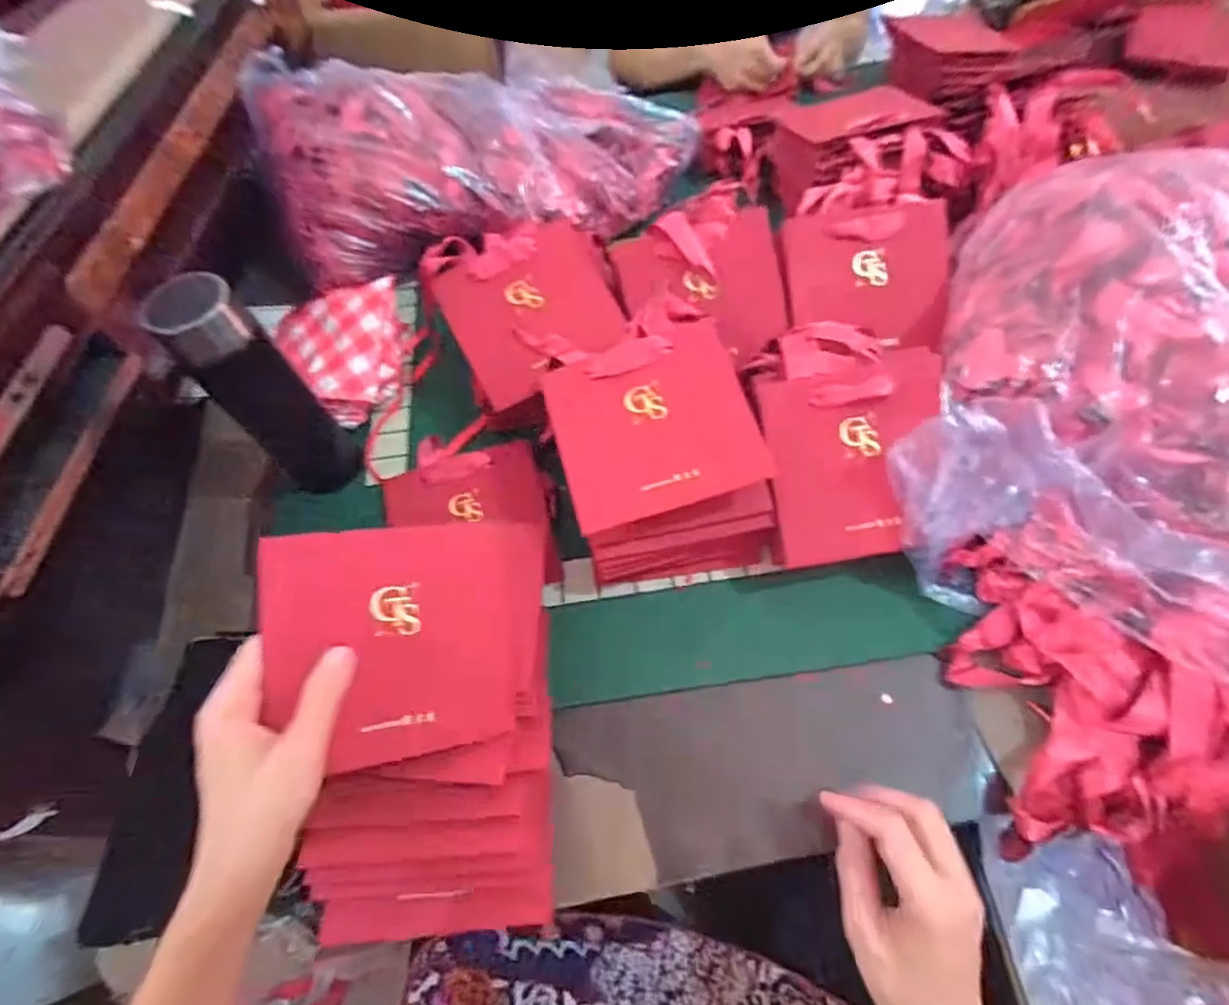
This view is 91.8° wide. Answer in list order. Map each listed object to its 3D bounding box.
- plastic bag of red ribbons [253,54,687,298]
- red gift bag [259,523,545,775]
[{"bbox_3d":[-0.145,-0.403,0.667,0.468,0.140,0.201,-11,59,-3],"label":"plastic bag of red ribbons"},{"bbox_3d":[-0.120,0.084,0.368,0.165,0.004,0.135,-1,84,-32],"label":"red gift bag"}]

